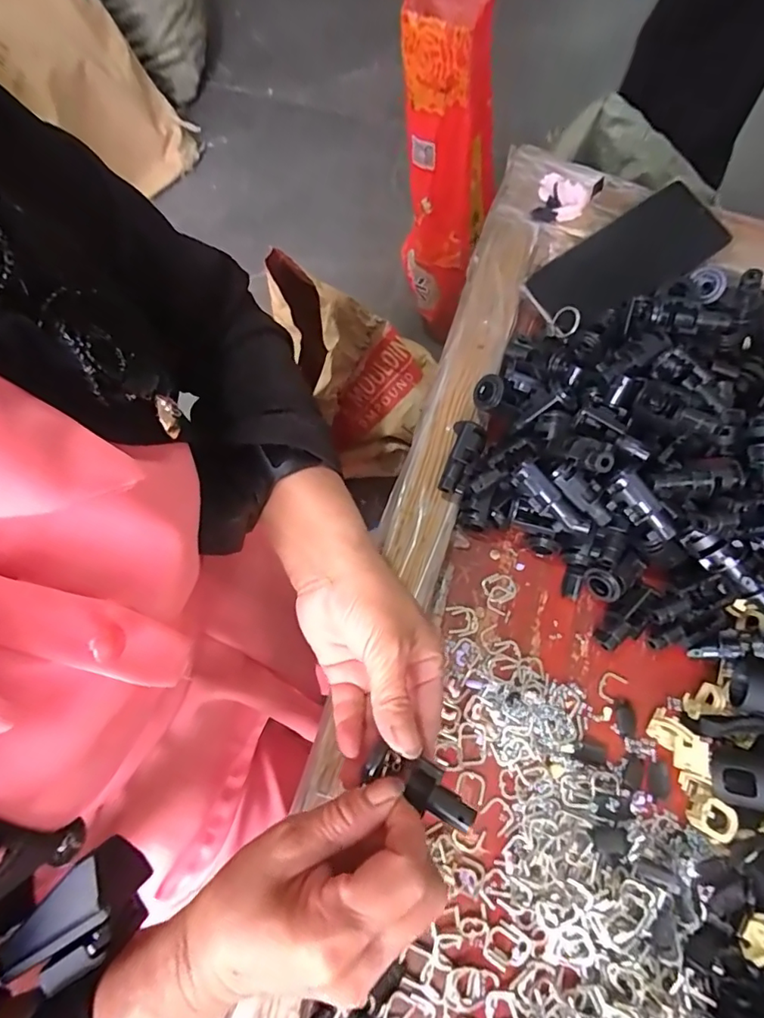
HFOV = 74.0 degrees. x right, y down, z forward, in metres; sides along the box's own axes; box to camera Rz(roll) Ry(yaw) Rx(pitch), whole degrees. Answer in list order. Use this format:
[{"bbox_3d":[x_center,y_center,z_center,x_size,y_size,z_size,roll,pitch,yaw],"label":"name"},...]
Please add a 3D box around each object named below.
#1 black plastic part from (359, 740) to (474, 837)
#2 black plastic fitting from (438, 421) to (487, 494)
[{"bbox_3d":[0.018,0.129,0.236,0.054,0.014,0.021,29,73,12],"label":"black plastic part"},{"bbox_3d":[0.057,-0.036,0.369,0.024,0.025,0.051,22,72,7],"label":"black plastic fitting"}]

